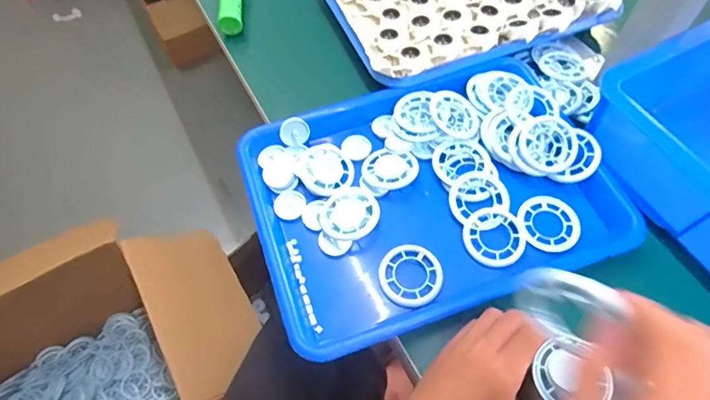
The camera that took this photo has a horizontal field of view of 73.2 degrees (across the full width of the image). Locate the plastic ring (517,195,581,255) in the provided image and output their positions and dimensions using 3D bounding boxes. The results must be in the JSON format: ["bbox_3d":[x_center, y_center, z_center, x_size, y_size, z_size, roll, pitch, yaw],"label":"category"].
[{"bbox_3d":[0.187,0.022,0.457,0.053,0.004,0.060,-12,60,-6],"label":"plastic ring"}]

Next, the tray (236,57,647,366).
[{"bbox_3d":[0.070,-0.012,0.471,0.333,0.038,0.252,-18,60,-9],"label":"tray"}]

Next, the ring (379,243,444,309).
[{"bbox_3d":[0.051,0.069,0.435,0.057,0.007,0.057,-1,59,1],"label":"ring"}]

